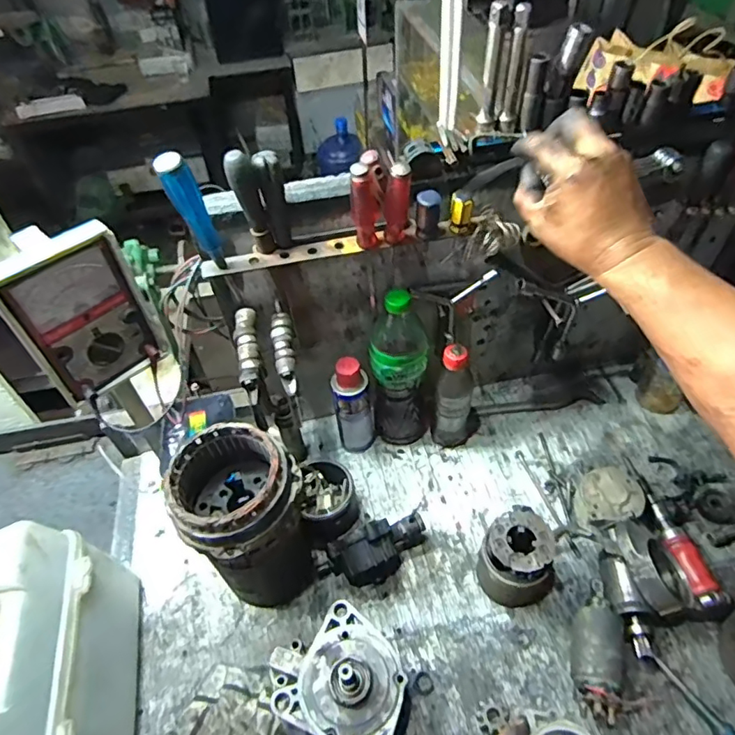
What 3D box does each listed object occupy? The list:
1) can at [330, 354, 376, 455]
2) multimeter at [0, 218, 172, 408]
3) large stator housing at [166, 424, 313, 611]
[{"bbox_3d":[-0.018,0.056,0.759,0.054,0.167,0.045,-2,48,1],"label":"can"},{"bbox_3d":[-0.297,-0.054,0.558,0.039,0.171,0.121,33,58,28],"label":"multimeter"},{"bbox_3d":[-0.137,0.177,0.619,0.126,0.225,0.126,34,58,29],"label":"large stator housing"}]

